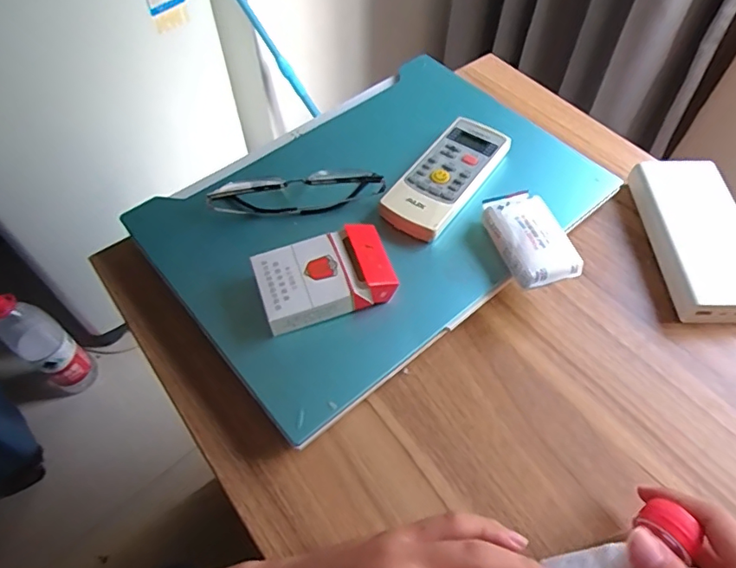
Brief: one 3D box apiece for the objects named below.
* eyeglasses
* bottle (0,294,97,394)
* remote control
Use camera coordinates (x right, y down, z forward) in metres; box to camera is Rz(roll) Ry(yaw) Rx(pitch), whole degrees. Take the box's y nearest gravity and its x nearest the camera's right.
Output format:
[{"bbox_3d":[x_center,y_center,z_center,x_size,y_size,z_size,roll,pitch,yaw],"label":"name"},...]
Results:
[{"bbox_3d":[-0.058,-0.075,0.442,0.144,0.038,0.036,-4,56,-1],"label":"eyeglasses"},{"bbox_3d":[-0.661,0.124,1.072,0.106,0.310,0.090,33,62,21],"label":"bottle"},{"bbox_3d":[0.066,-0.092,0.448,0.055,0.016,0.134,31,62,20],"label":"remote control"}]

